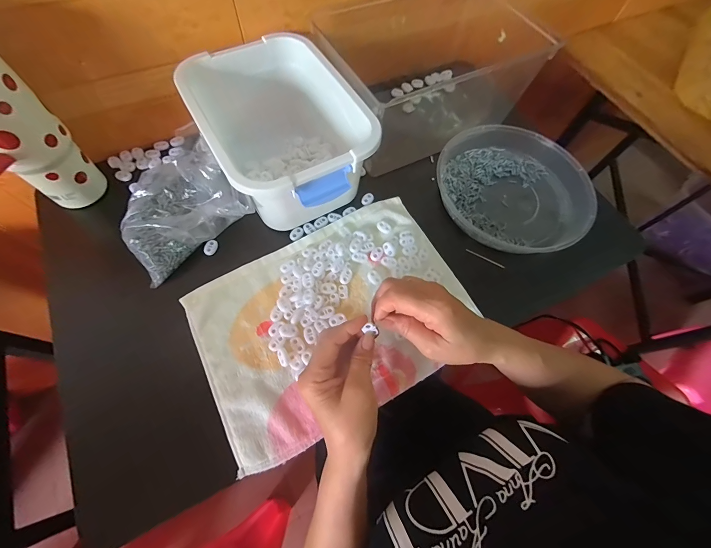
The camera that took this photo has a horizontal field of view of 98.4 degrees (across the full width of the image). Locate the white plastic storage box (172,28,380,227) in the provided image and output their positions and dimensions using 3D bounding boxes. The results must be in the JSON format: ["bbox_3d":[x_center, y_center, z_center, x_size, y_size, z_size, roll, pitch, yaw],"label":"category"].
[{"bbox_3d":[-0.101,-0.186,0.427,0.185,0.127,0.245,-28,71,-14],"label":"white plastic storage box"}]

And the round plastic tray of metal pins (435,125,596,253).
[{"bbox_3d":[0.242,-0.137,0.469,0.226,0.043,0.207,1,66,-3],"label":"round plastic tray of metal pins"}]

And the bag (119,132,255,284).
[{"bbox_3d":[-0.229,-0.082,0.400,0.144,0.079,0.125,-30,71,-15],"label":"bag"}]

